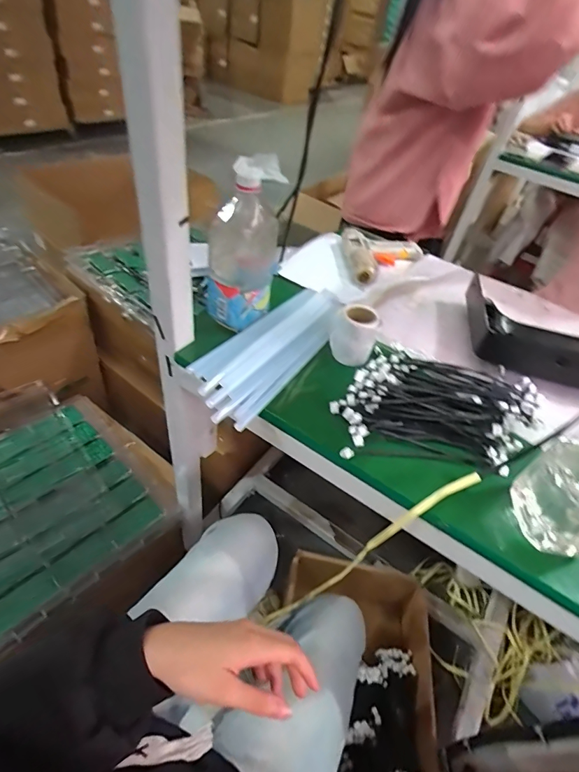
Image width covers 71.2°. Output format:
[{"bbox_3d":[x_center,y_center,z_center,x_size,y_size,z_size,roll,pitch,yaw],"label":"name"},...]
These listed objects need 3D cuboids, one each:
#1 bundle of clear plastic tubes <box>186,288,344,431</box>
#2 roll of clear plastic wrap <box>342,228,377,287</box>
[{"bbox_3d":[-0.021,-0.065,0.613,0.114,0.023,0.324,28,47,18],"label":"bundle of clear plastic tubes"},{"bbox_3d":[0.141,-0.268,0.827,0.059,0.040,0.175,2,46,-5],"label":"roll of clear plastic wrap"}]

